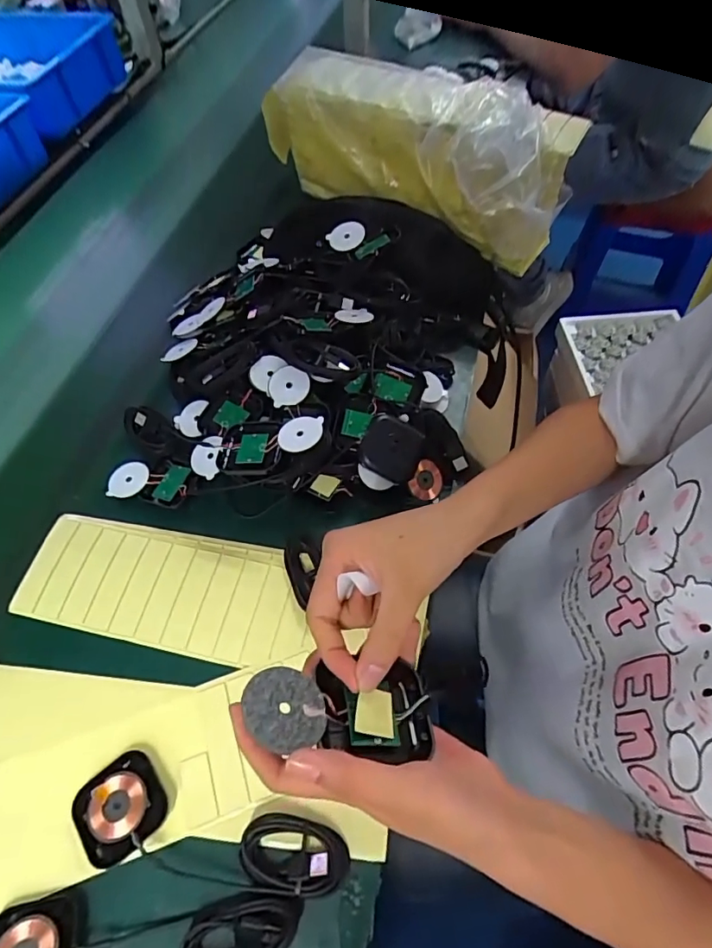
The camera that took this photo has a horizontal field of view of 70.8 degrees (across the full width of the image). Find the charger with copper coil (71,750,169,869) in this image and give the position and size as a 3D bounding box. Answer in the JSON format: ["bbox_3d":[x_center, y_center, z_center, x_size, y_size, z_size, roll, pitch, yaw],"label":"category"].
[{"bbox_3d":[-0.174,0.244,0.367,0.057,0.013,0.057,-39,66,-20],"label":"charger with copper coil"}]

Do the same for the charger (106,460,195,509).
[{"bbox_3d":[-0.204,0.006,0.503,0.085,0.010,0.050,10,59,11],"label":"charger"}]

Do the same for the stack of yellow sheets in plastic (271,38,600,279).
[{"bbox_3d":[0.066,-0.444,0.677,0.435,0.156,0.178,40,67,22],"label":"stack of yellow sheets in plastic"}]

